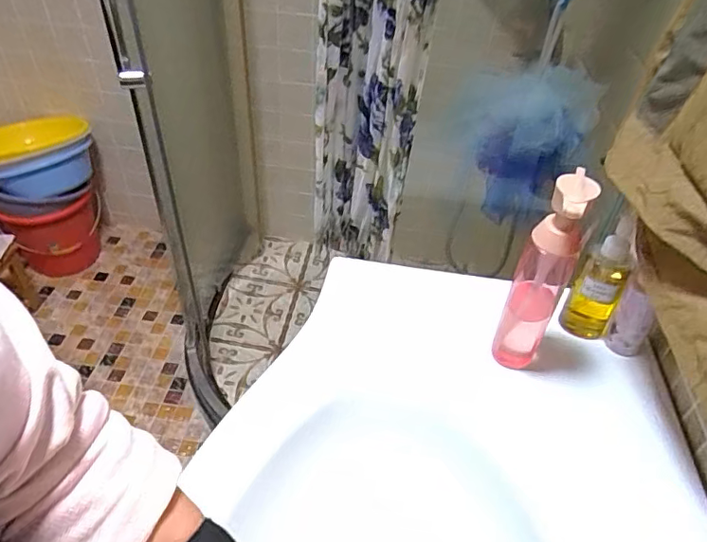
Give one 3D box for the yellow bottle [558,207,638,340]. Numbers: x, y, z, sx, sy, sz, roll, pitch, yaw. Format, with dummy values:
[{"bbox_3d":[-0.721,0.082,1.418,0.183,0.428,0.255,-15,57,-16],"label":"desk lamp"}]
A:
[{"bbox_3d":[0.291,0.013,0.615,0.053,0.167,0.044,25,46,20],"label":"yellow bottle"}]

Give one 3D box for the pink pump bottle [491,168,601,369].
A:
[{"bbox_3d":[0.191,0.012,0.540,0.050,0.232,0.060,21,45,16],"label":"pink pump bottle"}]

